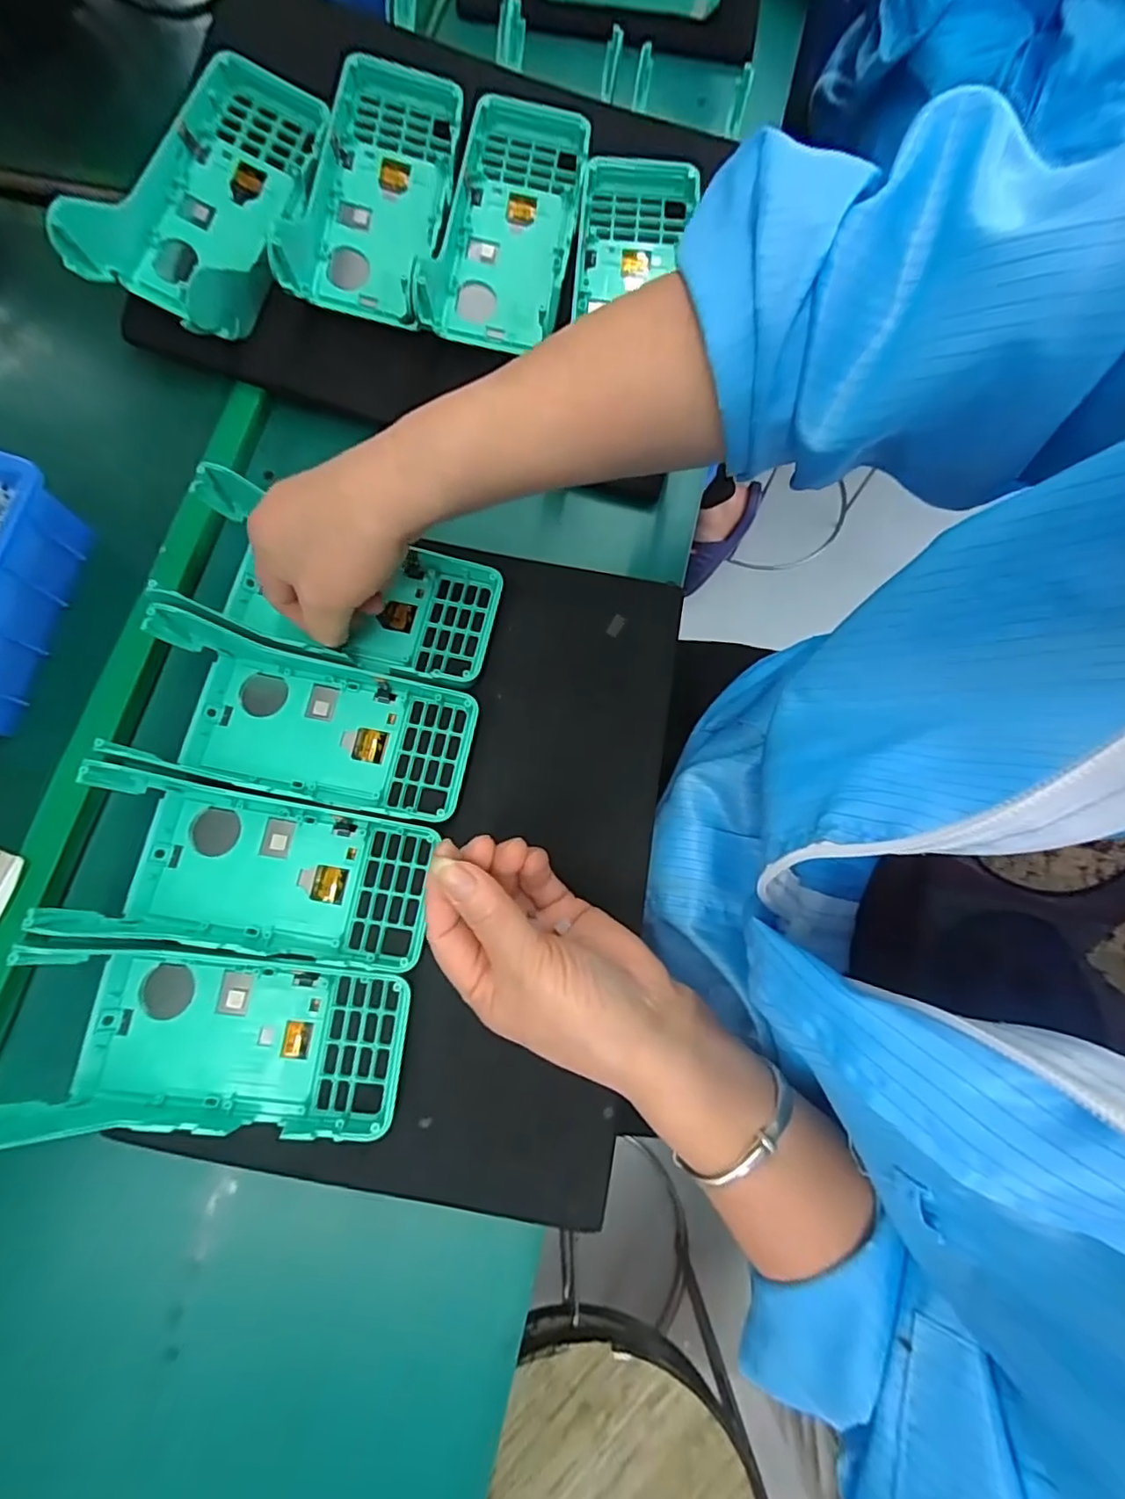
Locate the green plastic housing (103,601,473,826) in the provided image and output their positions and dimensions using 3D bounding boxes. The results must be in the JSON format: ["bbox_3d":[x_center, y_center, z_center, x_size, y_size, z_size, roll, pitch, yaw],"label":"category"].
[{"bbox_3d":[-0.134,-0.014,0.311,0.164,0.046,0.079,11,73,3],"label":"green plastic housing"}]

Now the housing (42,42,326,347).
[{"bbox_3d":[-0.209,-0.327,0.359,0.089,0.063,0.169,19,73,5],"label":"housing"}]

